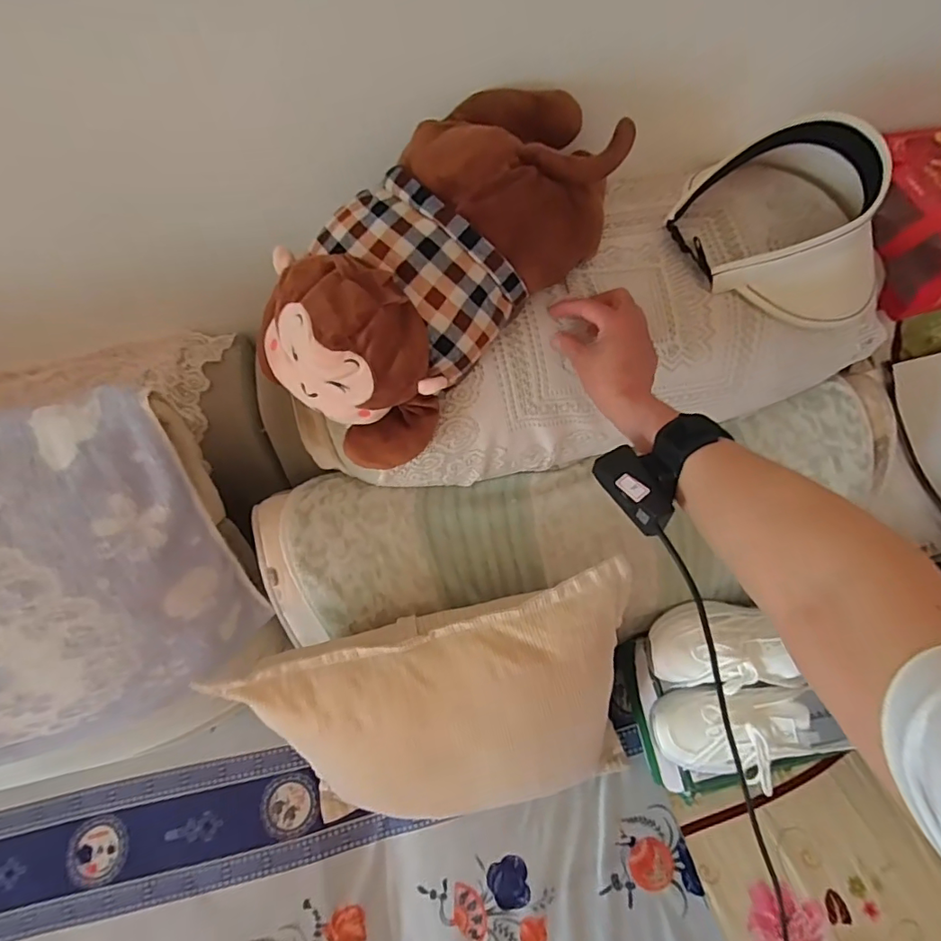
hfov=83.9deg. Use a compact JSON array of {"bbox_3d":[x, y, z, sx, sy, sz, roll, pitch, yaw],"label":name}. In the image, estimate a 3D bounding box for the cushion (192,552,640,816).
[{"bbox_3d":[-0.023,0.298,0.635,0.428,0.363,0.150,-10,27,1],"label":"cushion"}]

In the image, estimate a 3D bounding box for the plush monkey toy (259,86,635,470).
[{"bbox_3d":[-0.022,-0.203,0.506,0.168,0.154,0.402,38,86,20],"label":"plush monkey toy"}]

